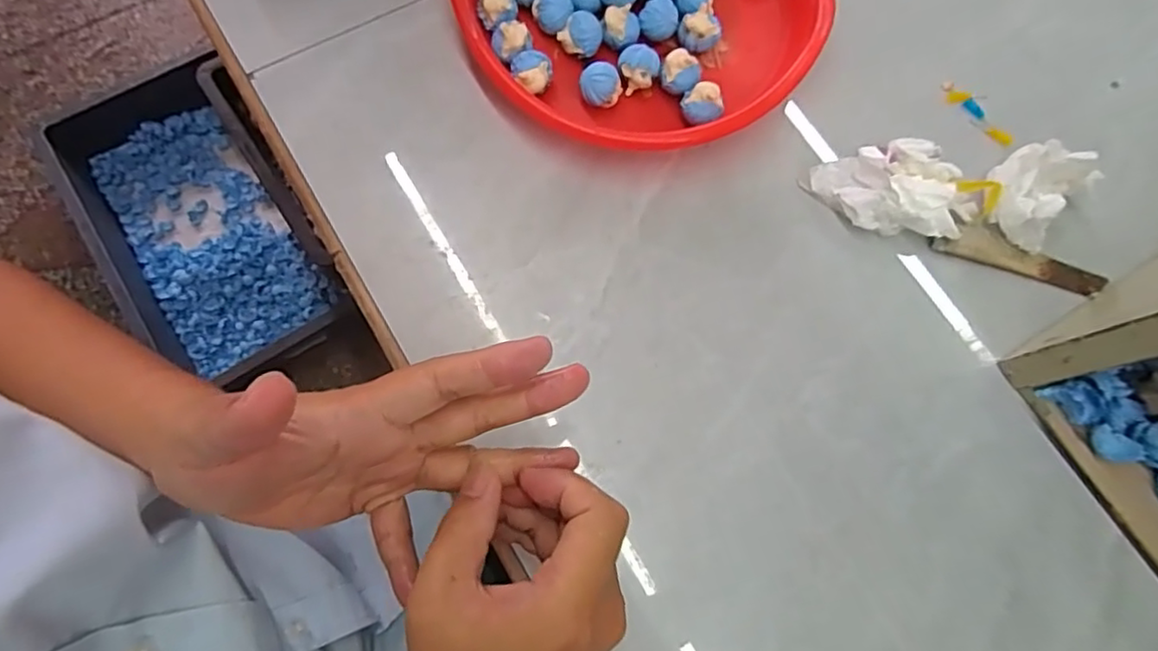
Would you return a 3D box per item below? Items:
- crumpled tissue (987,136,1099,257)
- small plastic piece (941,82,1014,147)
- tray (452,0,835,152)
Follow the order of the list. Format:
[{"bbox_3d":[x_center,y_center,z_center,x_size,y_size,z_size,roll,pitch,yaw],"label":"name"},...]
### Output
[{"bbox_3d":[0.300,-0.088,0.416,0.052,0.035,0.064,39,76,9],"label":"crumpled tissue"},{"bbox_3d":[0.285,-0.152,0.454,0.013,0.006,0.063,-38,79,-12],"label":"small plastic piece"},{"bbox_3d":[0.045,-0.234,0.445,0.250,0.037,0.244,1,74,-2],"label":"tray"}]

